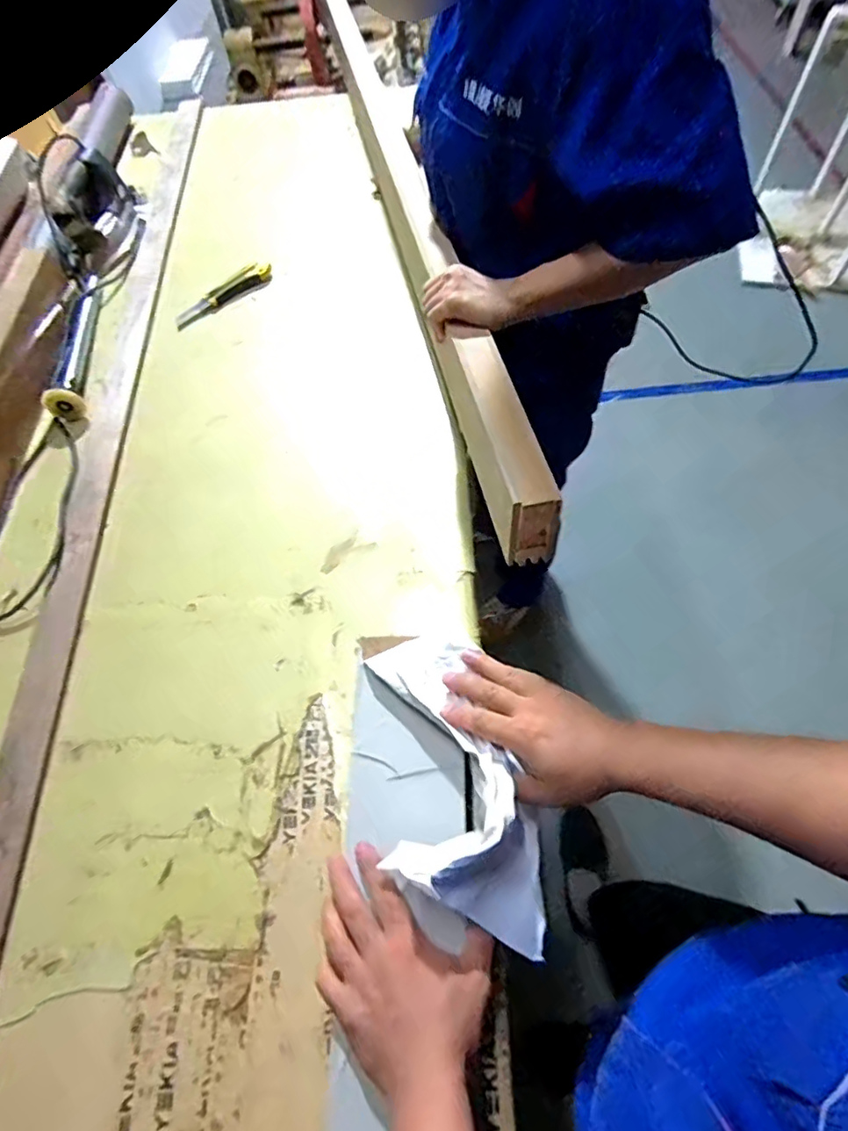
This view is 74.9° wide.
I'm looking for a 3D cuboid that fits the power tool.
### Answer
[{"bbox_3d":[-0.616,-0.658,1.031,0.085,0.115,0.245,-8,61,0],"label":"power tool"}]

